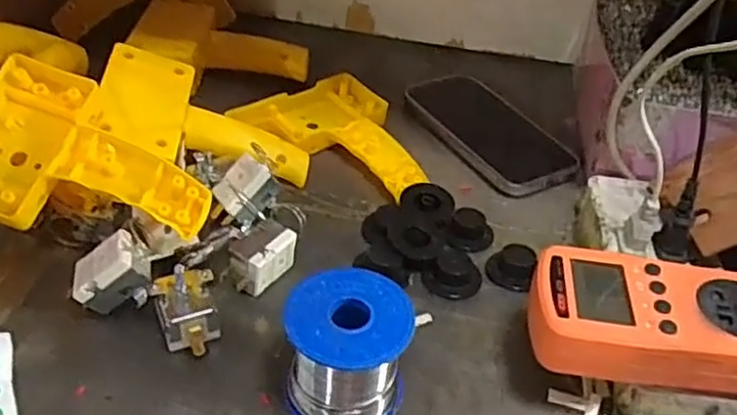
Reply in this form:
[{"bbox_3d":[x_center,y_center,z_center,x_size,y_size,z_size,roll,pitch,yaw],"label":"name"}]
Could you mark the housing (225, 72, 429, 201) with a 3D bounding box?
[{"bbox_3d":[-0.016,-0.067,0.552,0.152,0.025,0.113,19,41,17],"label":"housing"}]

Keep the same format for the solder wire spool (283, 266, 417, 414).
[{"bbox_3d":[-0.011,0.074,0.345,0.061,0.061,0.057,3,39,-3],"label":"solder wire spool"}]

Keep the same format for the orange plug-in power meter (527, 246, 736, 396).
[{"bbox_3d":[0.150,0.058,0.348,0.128,0.030,0.066,7,39,2],"label":"orange plug-in power meter"}]

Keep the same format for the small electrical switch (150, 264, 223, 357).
[{"bbox_3d":[-0.101,0.059,0.373,0.033,0.038,0.037,-9,41,-18],"label":"small electrical switch"}]

